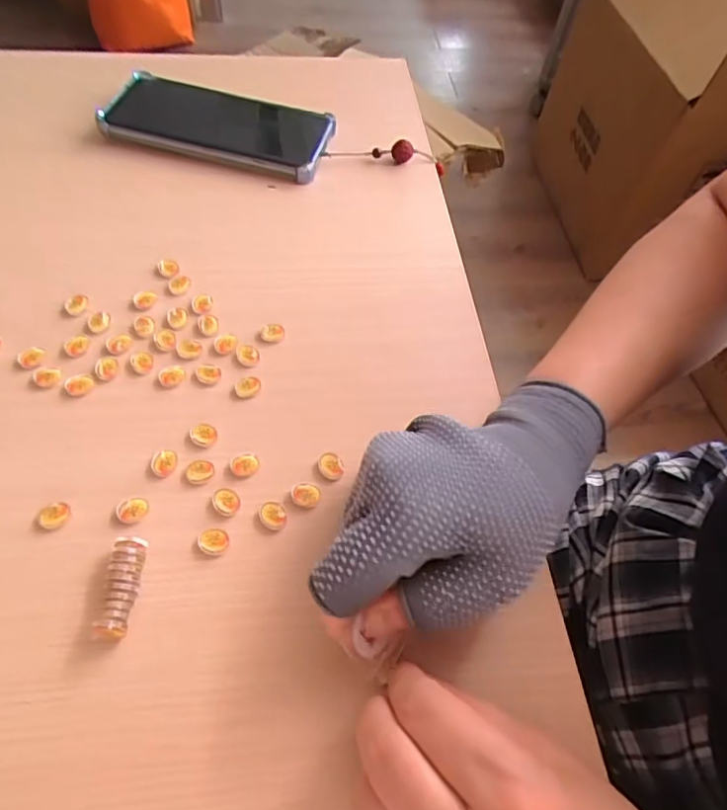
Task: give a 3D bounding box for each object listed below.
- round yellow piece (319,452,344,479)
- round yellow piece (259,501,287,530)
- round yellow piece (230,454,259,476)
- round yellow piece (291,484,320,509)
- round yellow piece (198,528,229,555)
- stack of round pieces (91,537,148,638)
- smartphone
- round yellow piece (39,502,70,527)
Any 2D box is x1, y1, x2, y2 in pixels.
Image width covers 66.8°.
[{"bbox_3d":[-0.017,0.032,0.287,0.013,0.005,0.014,2,57,-3],"label":"round yellow piece"},{"bbox_3d":[-0.045,0.053,0.269,0.012,0.004,0.015,-34,66,-23],"label":"round yellow piece"},{"bbox_3d":[-0.061,0.030,0.282,0.014,0.004,0.011,-13,59,-13],"label":"round yellow piece"},{"bbox_3d":[-0.029,0.044,0.275,0.014,0.004,0.013,2,57,-3],"label":"round yellow piece"},{"bbox_3d":[-0.071,0.064,0.261,0.014,0.004,0.012,18,57,7],"label":"round yellow piece"},{"bbox_3d":[-0.105,0.080,0.241,0.013,0.015,0.042,3,57,-2],"label":"stack of round pieces"},{"bbox_3d":[-0.121,-0.221,0.434,0.188,0.017,0.082,15,57,5],"label":"smartphone"},{"bbox_3d":[-0.147,0.052,0.261,0.012,0.004,0.013,2,57,-3],"label":"round yellow piece"}]

